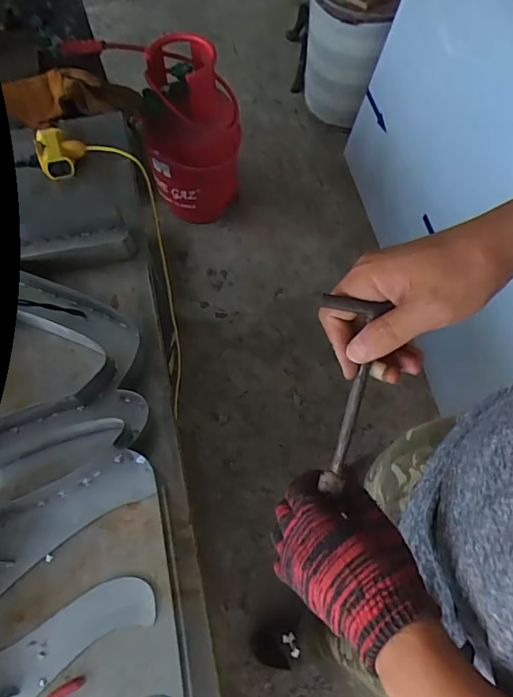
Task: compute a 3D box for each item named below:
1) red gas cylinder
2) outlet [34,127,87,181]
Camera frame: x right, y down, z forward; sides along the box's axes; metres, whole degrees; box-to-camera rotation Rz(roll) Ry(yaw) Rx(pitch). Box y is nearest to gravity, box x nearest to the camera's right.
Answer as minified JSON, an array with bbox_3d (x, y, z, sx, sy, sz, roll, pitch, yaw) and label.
[{"bbox_3d":[-0.194,-0.649,1.551,0.276,0.539,0.256,-4,65,-3],"label":"red gas cylinder"},{"bbox_3d":[-0.362,-0.362,0.900,0.087,0.055,0.082,-19,66,-7],"label":"outlet"}]

